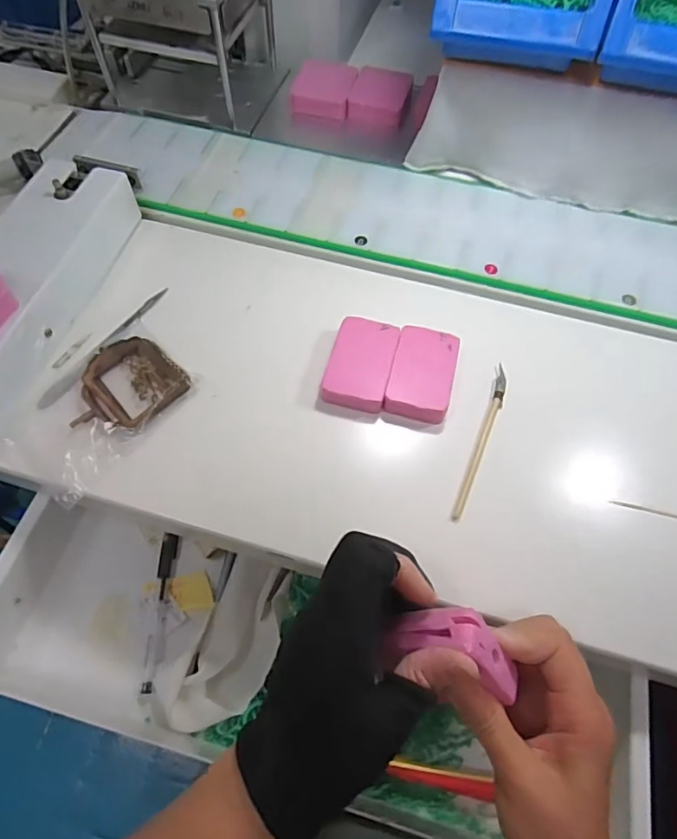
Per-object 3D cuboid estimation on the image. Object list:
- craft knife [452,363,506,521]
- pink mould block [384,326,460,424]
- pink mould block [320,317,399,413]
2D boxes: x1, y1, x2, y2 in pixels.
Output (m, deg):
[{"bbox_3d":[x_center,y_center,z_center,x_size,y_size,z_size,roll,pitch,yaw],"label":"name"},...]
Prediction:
[{"bbox_3d":[0.104,0.013,0.360,0.007,0.004,0.129,21,63,9],"label":"craft knife"},{"bbox_3d":[0.062,-0.033,0.376,0.046,0.014,0.078,13,62,5],"label":"pink mould block"},{"bbox_3d":[0.018,-0.043,0.379,0.045,0.013,0.074,13,62,5],"label":"pink mould block"}]

